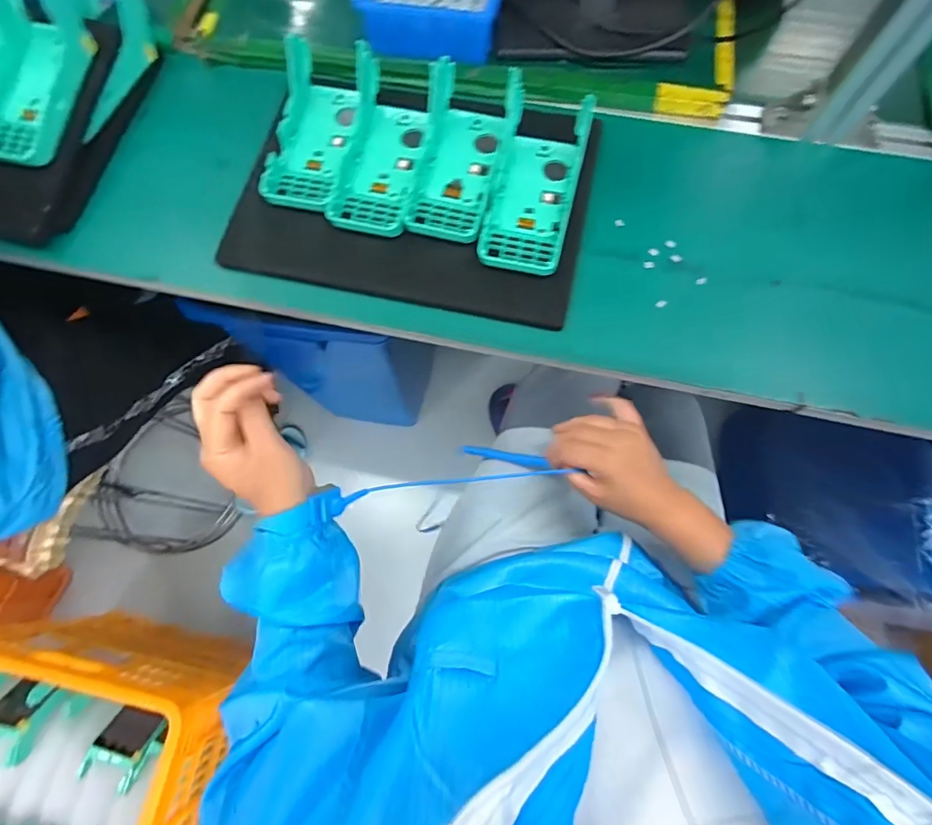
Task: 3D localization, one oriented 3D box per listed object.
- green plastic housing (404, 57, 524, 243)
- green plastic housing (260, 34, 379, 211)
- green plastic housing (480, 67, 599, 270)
[{"bbox_3d":[-0.006,-0.252,0.444,0.086,0.048,0.161,15,73,6],"label":"green plastic housing"},{"bbox_3d":[-0.154,-0.289,0.459,0.089,0.050,0.167,16,73,6],"label":"green plastic housing"},{"bbox_3d":[0.066,-0.221,0.439,0.084,0.047,0.177,11,72,4],"label":"green plastic housing"}]

